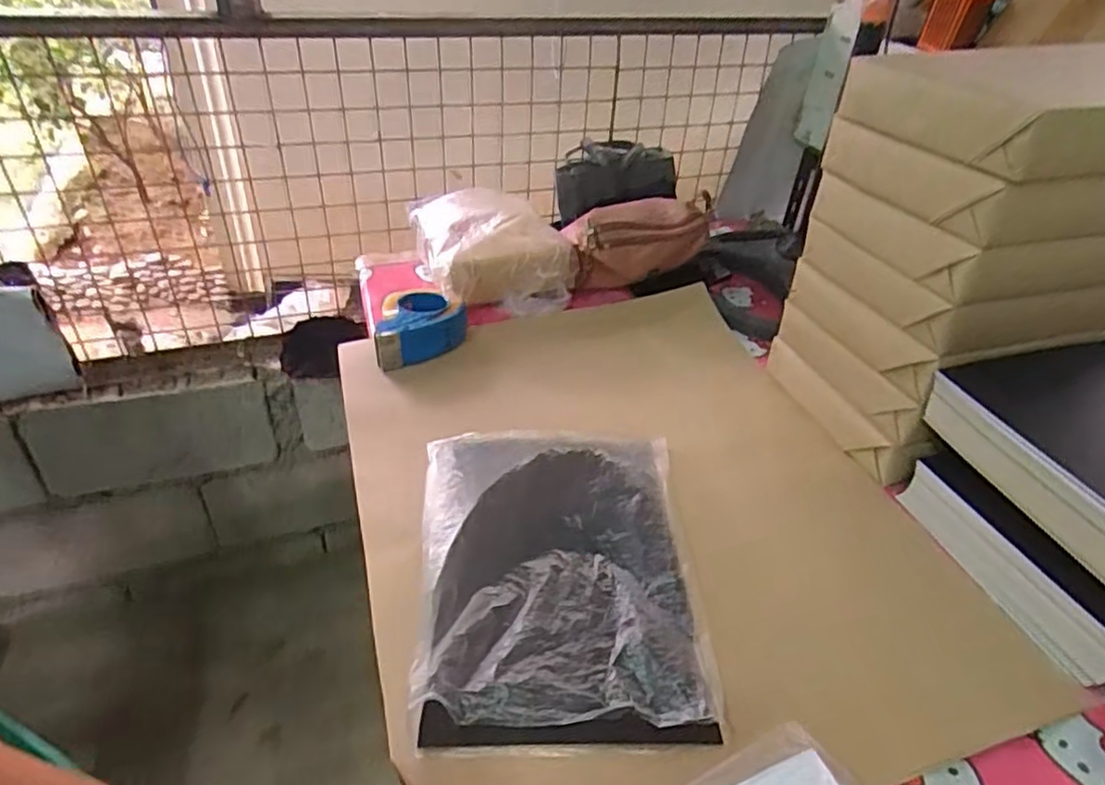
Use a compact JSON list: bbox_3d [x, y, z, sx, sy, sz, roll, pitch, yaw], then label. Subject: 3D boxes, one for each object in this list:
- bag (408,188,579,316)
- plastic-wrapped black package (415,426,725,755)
[{"bbox_3d":[-0.104,-0.267,1.153,0.232,0.134,0.308,-9,38,-16],"label":"bag"},{"bbox_3d":[0.006,0.160,0.674,0.272,0.039,0.369,1,36,-3],"label":"plastic-wrapped black package"}]

